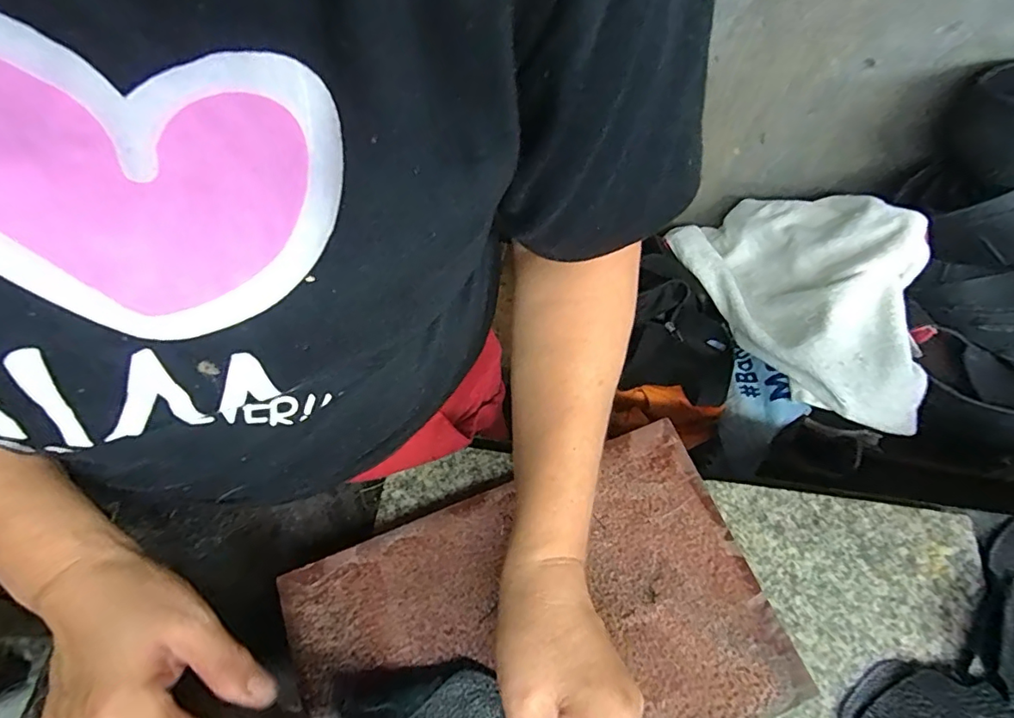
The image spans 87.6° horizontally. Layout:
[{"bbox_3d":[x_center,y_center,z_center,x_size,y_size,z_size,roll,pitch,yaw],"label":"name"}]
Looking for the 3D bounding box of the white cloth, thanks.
[{"bbox_3d":[0.354,-0.083,0.616,0.157,0.148,0.352,-21,64,-8],"label":"white cloth"}]

